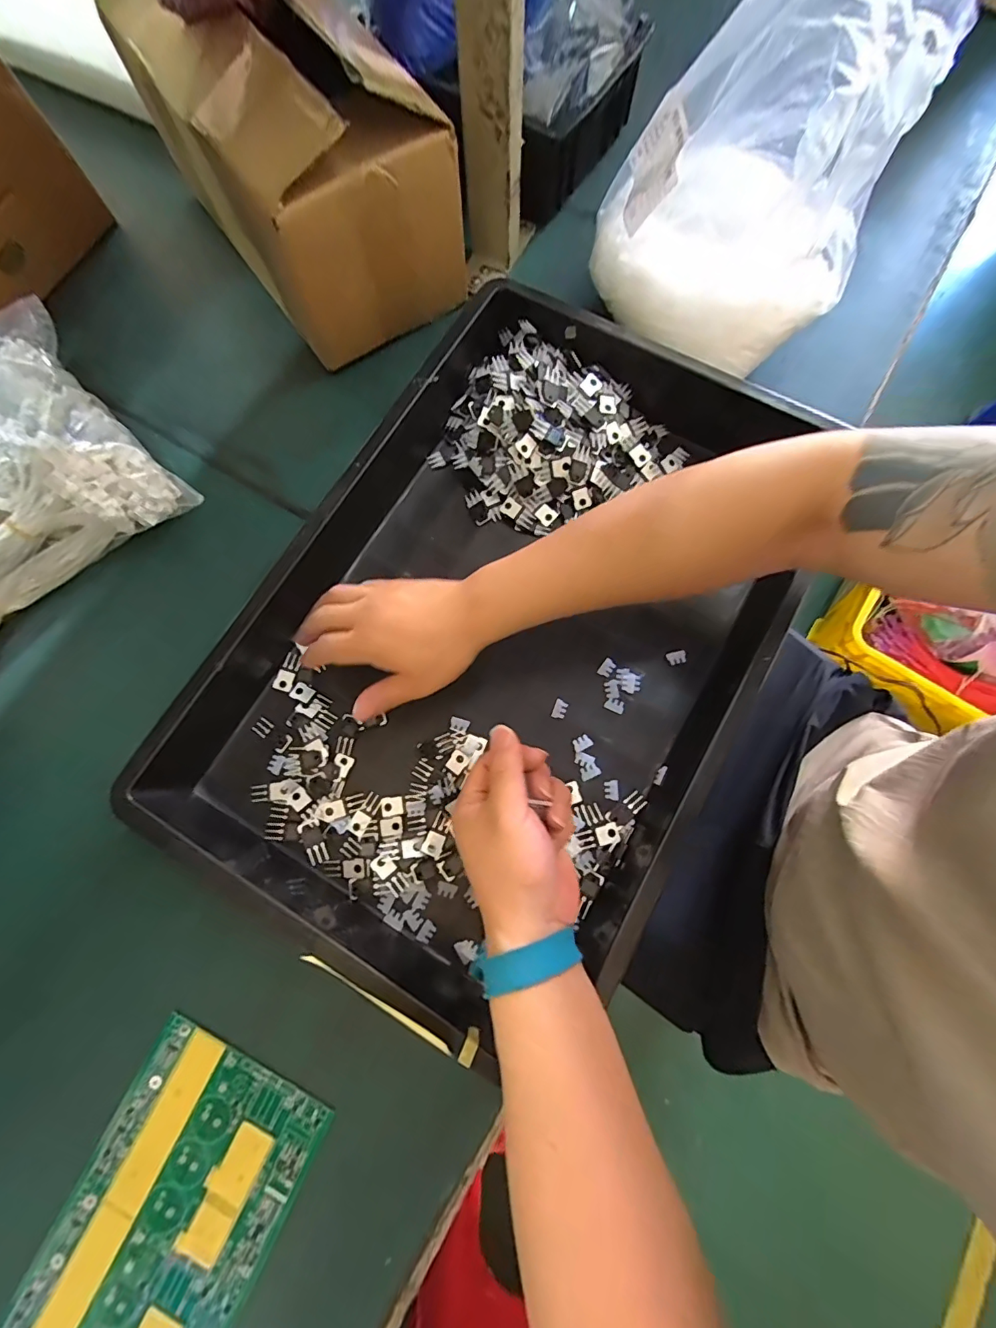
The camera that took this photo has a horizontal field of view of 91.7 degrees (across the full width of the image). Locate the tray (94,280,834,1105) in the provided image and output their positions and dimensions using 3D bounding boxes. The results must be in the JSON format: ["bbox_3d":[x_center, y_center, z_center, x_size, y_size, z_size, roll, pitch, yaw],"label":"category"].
[{"bbox_3d":[0.003,-0.034,0.408,0.407,0.081,0.555,28,79,8],"label":"tray"}]

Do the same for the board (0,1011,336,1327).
[{"bbox_3d":[-0.237,0.401,0.342,0.144,0.009,0.231,26,78,7],"label":"board"}]

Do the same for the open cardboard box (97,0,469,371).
[{"bbox_3d":[-0.186,-0.476,0.446,0.182,0.168,0.282,-36,78,-7],"label":"open cardboard box"}]

